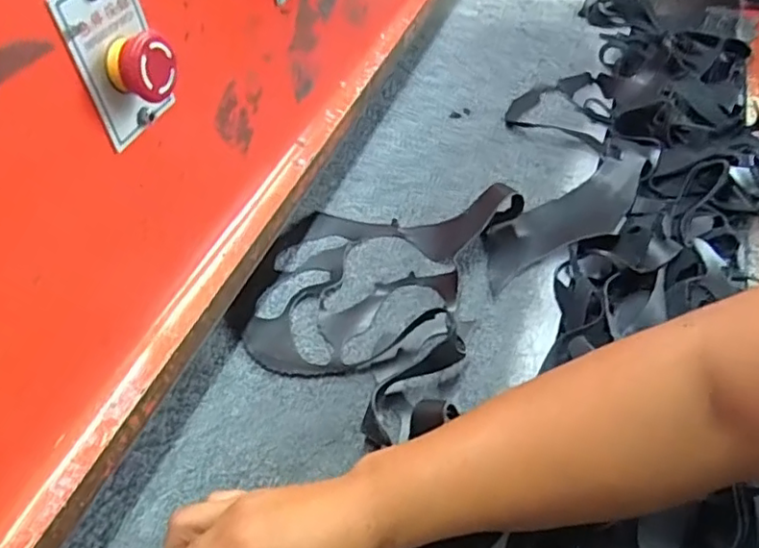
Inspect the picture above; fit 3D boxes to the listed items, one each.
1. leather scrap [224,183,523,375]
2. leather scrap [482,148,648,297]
[{"bbox_3d":[-0.015,-0.015,0.537,0.179,0.040,0.242,23,53,26],"label":"leather scrap"},{"bbox_3d":[0.176,-0.055,0.570,0.211,0.024,0.070,-28,49,-18],"label":"leather scrap"}]

